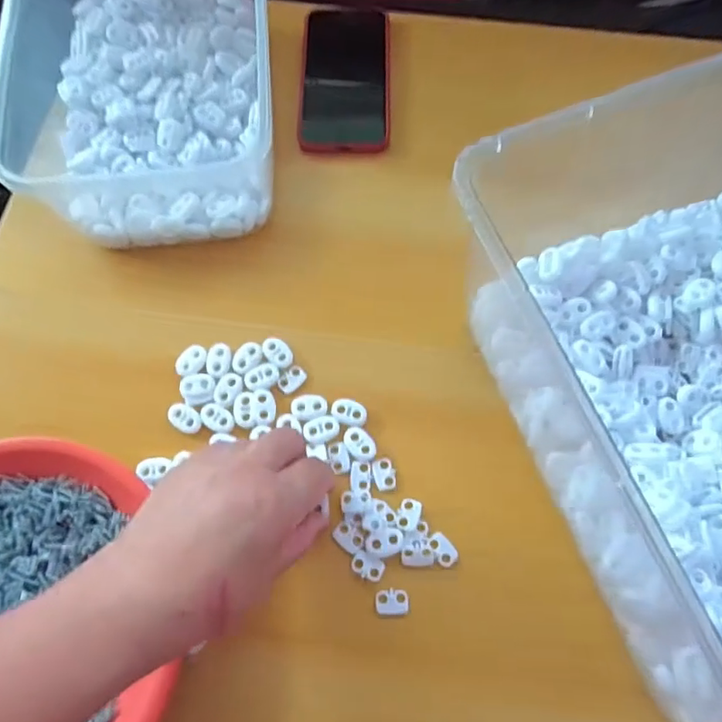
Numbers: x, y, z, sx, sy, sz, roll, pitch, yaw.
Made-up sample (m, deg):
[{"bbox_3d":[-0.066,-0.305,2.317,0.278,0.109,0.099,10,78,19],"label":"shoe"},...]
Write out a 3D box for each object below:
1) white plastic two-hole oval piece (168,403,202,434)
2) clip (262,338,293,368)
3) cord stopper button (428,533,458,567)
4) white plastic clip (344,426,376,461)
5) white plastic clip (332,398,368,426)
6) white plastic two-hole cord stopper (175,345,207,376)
[{"bbox_3d":[-0.110,0.035,0.342,0.022,0.004,0.015,28,73,10],"label":"white plastic two-hole oval piece"},{"bbox_3d":[-0.054,-0.006,0.355,0.015,0.004,0.022,-39,74,-12],"label":"clip"},{"bbox_3d":[0.048,0.109,0.319,0.012,0.004,0.019,-29,72,-9],"label":"cord stopper button"},{"bbox_3d":[-0.001,0.051,0.338,0.015,0.004,0.023,-33,73,-11],"label":"white plastic clip"},{"bbox_3d":[-0.007,0.031,0.342,0.023,0.004,0.015,24,72,9],"label":"white plastic clip"},{"bbox_3d":[-0.110,0.000,0.356,0.015,0.004,0.022,39,75,13],"label":"white plastic two-hole cord stopper"}]

